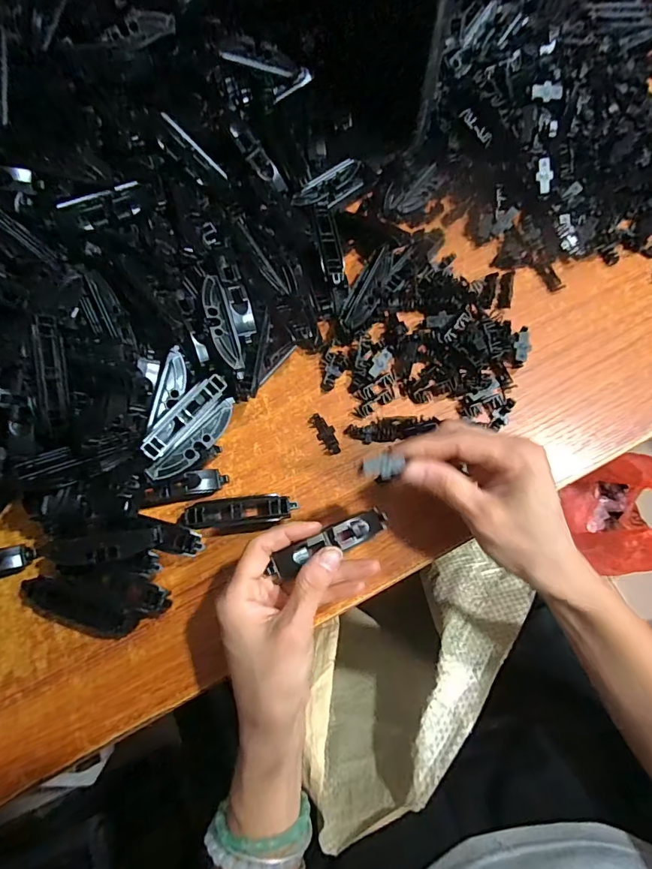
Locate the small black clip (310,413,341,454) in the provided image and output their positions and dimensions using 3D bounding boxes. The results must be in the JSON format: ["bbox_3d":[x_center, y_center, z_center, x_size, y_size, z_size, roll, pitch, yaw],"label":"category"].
[{"bbox_3d":[0.000,-0.001,0.361,0.014,0.005,0.035,-24,73,-6],"label":"small black clip"}]

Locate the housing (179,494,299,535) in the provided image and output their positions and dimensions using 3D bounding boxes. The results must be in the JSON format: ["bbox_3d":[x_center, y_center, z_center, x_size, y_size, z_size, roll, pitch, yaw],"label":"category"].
[{"bbox_3d":[-0.062,0.057,0.336,0.078,0.021,0.023,-7,72,-1],"label":"housing"}]

